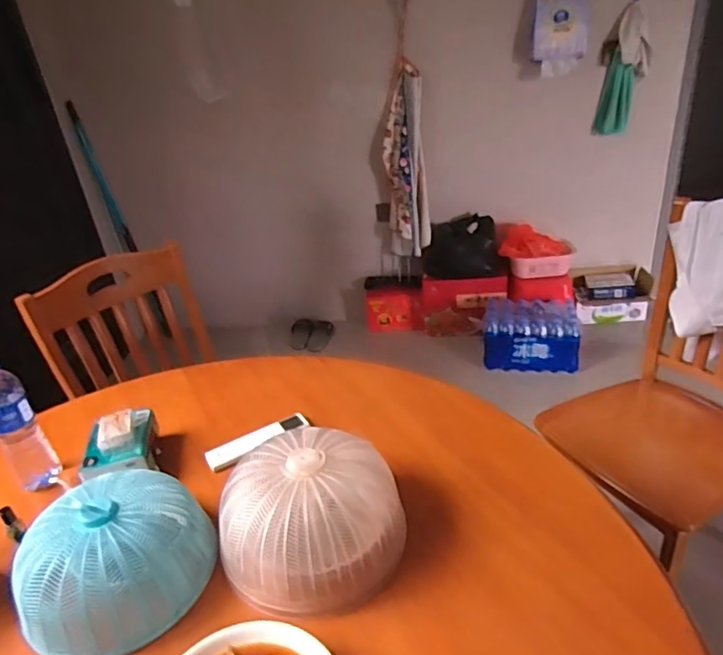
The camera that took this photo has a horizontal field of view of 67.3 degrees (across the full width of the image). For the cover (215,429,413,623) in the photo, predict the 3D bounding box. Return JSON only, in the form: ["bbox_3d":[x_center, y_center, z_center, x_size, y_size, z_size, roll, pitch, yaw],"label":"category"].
[{"bbox_3d":[-0.061,0.240,0.699,0.206,0.140,0.211,15,36,34],"label":"cover"}]

